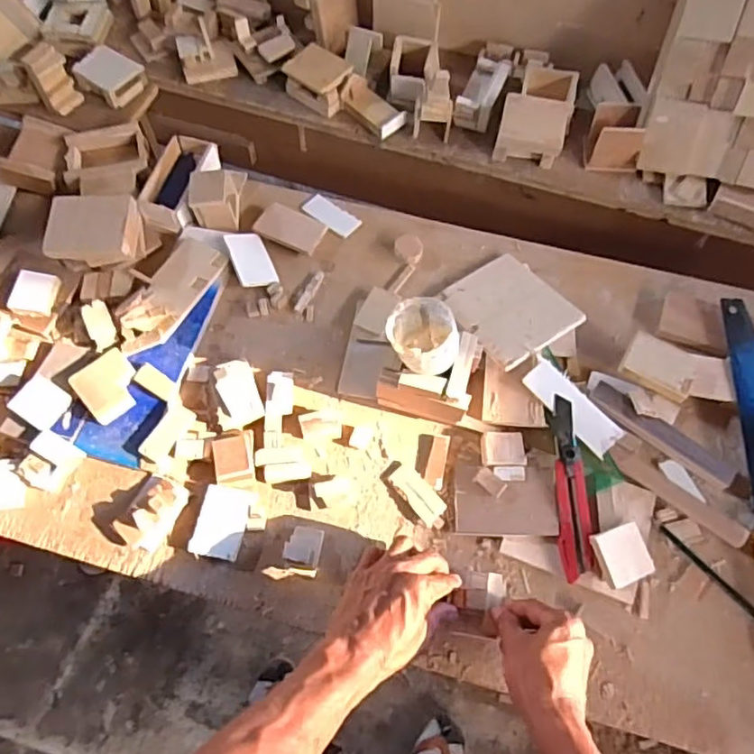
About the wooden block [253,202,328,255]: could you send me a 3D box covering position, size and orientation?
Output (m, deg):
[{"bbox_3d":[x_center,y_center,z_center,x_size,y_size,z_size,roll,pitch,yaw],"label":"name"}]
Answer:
[{"bbox_3d":[-0.113,-0.195,0.790,0.086,0.011,0.054,20,67,10],"label":"wooden block"}]

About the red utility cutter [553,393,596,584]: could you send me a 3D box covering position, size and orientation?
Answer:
[{"bbox_3d":[0.203,0.114,0.636,0.033,0.022,0.187,-2,65,0],"label":"red utility cutter"}]

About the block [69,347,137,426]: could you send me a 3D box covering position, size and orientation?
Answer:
[{"bbox_3d":[-0.307,0.009,0.683,0.065,0.016,0.073,-39,70,-15],"label":"block"}]

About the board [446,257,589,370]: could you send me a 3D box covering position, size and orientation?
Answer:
[{"bbox_3d":[0.159,-0.084,0.726,0.119,0.012,0.138,-33,57,-11],"label":"board"}]

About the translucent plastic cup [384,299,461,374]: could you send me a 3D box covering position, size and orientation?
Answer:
[{"bbox_3d":[0.047,-0.037,0.608,0.067,0.054,0.072,-21,67,-8],"label":"translucent plastic cup"}]

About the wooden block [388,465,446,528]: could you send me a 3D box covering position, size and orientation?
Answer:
[{"bbox_3d":[0.043,0.128,0.653,0.029,0.007,0.069,-39,70,-15],"label":"wooden block"}]

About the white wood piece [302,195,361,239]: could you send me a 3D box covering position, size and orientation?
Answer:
[{"bbox_3d":[-0.062,-0.218,0.812,0.079,0.011,0.038,35,71,15],"label":"white wood piece"}]

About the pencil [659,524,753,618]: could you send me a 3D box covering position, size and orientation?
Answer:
[{"bbox_3d":[0.345,0.201,0.612,0.011,0.009,0.132,-39,71,-16],"label":"pencil"}]

